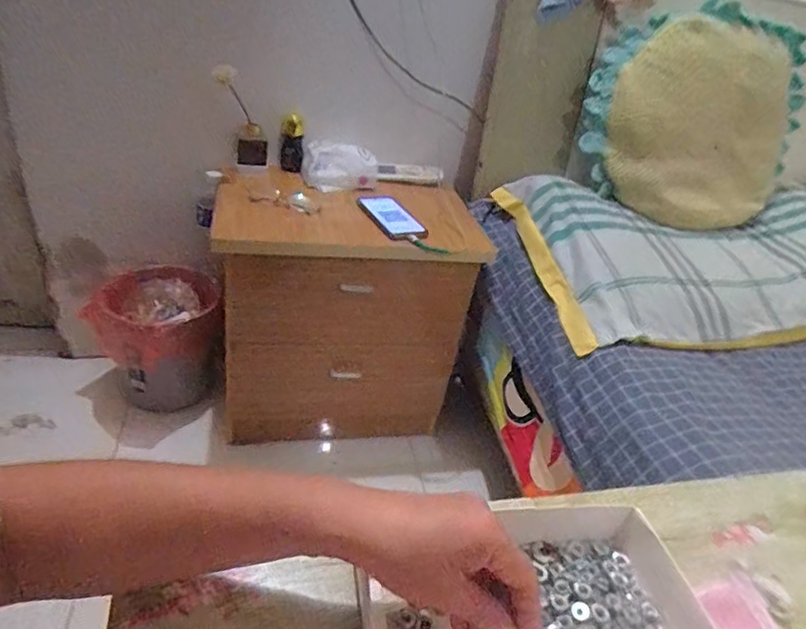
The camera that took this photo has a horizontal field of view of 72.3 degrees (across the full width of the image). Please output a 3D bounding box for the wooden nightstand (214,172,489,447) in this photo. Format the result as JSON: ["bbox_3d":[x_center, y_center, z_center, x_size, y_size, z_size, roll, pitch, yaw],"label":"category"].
[{"bbox_3d":[-0.110,-0.021,1.029,0.431,0.370,0.296,3,34,-11],"label":"wooden nightstand"}]

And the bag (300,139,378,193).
[{"bbox_3d":[-0.113,-0.265,1.001,0.134,0.055,0.100,5,33,-7],"label":"bag"}]

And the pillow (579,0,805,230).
[{"bbox_3d":[0.587,-0.388,1.068,0.441,0.096,0.520,27,76,-6],"label":"pillow"}]

